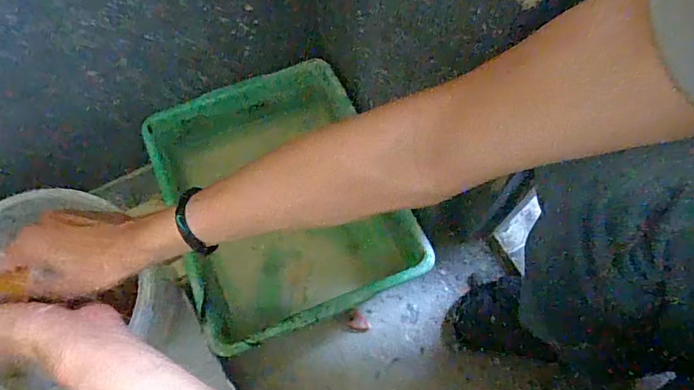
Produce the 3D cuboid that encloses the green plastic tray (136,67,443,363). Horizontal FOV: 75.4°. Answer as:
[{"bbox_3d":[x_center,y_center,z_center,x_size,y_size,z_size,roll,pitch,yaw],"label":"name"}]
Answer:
[{"bbox_3d":[-0.098,0.012,0.694,0.311,0.132,0.386,-23,67,-8],"label":"green plastic tray"}]

